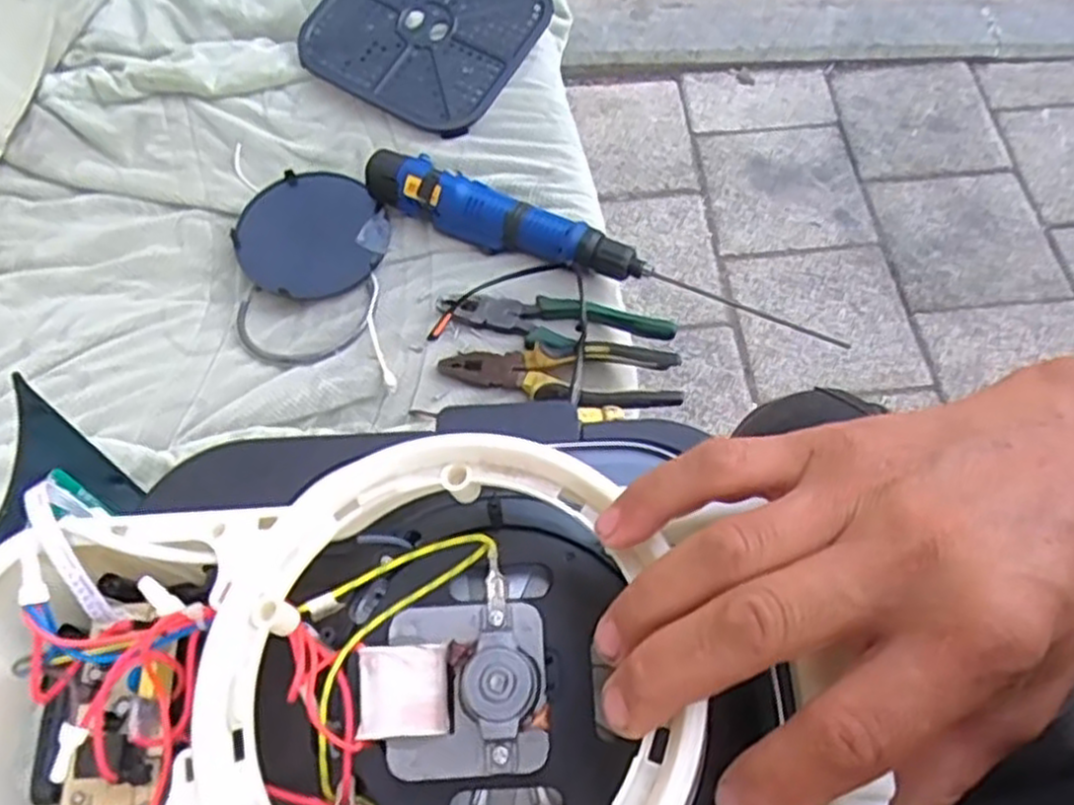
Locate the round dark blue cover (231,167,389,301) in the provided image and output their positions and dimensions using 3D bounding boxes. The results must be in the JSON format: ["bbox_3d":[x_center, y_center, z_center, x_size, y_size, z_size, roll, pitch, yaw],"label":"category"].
[{"bbox_3d":[-0.213,-0.158,0.734,0.134,0.010,0.134,-1,71,2],"label":"round dark blue cover"}]

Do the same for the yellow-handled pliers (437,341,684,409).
[{"bbox_3d":[0.017,-0.024,0.619,0.189,0.032,0.046,5,62,4],"label":"yellow-handled pliers"}]

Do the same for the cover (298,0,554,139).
[{"bbox_3d":[-0.116,-0.384,0.792,0.210,0.011,0.196,29,83,7],"label":"cover"}]

